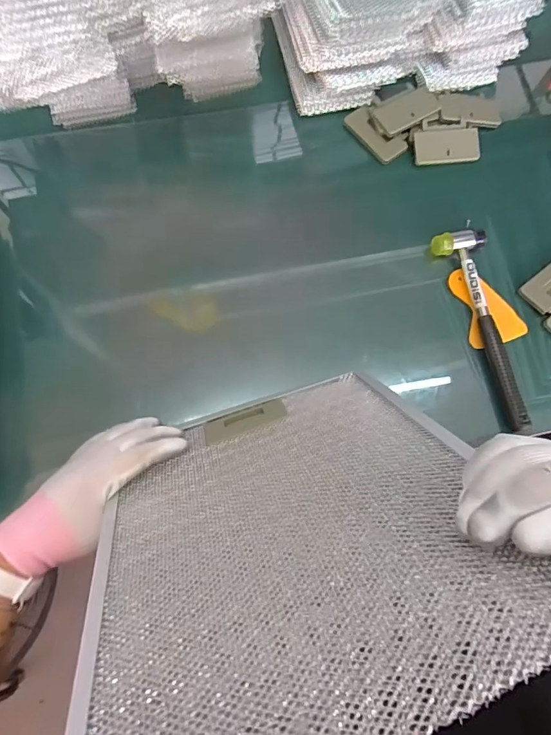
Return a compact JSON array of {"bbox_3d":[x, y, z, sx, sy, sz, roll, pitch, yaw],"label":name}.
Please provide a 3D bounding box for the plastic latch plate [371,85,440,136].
[{"bbox_3d":[0.173,-0.337,0.562,0.083,0.008,0.045,-26,77,-7],"label":"plastic latch plate"}]

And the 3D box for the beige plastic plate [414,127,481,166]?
[{"bbox_3d":[0.225,-0.290,0.564,0.084,0.010,0.040,-6,100,0],"label":"beige plastic plate"}]

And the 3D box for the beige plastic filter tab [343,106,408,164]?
[{"bbox_3d":[0.131,-0.309,0.571,0.045,0.009,0.087,-39,79,-10],"label":"beige plastic filter tab"}]

